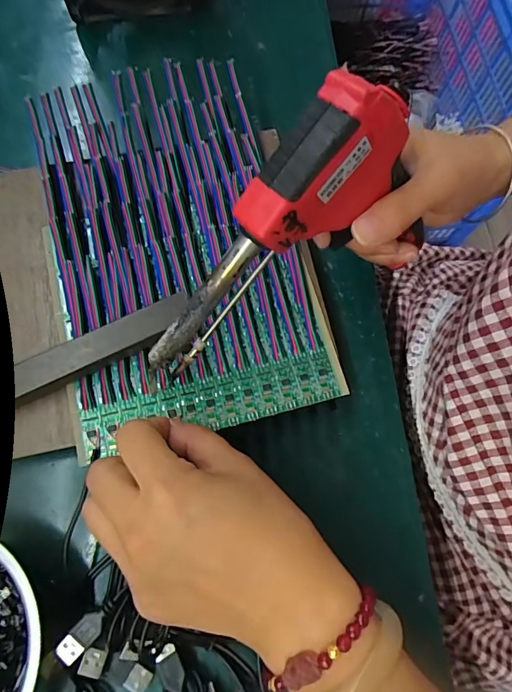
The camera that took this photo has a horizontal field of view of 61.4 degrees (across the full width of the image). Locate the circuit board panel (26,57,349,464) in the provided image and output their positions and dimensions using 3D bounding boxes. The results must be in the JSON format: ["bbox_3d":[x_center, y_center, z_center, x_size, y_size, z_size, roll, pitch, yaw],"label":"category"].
[{"bbox_3d":[-0.055,-0.072,0.283,0.155,0.021,0.252,-14,76,-4],"label":"circuit board panel"}]

